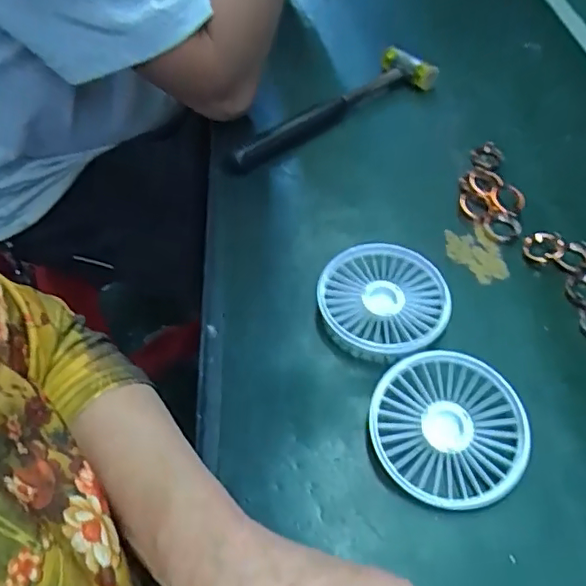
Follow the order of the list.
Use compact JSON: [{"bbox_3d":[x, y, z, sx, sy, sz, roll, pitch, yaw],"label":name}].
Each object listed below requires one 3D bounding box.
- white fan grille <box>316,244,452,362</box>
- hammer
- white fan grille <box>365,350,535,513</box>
[{"bbox_3d":[0.064,0.003,0.393,0.087,0.017,0.087,1,51,-2],"label":"white fan grille"},{"bbox_3d":[0.040,-0.187,0.556,0.267,0.030,0.049,-32,59,-25],"label":"hammer"},{"bbox_3d":[0.092,0.078,0.328,0.089,0.021,0.085,1,51,-2],"label":"white fan grille"}]

